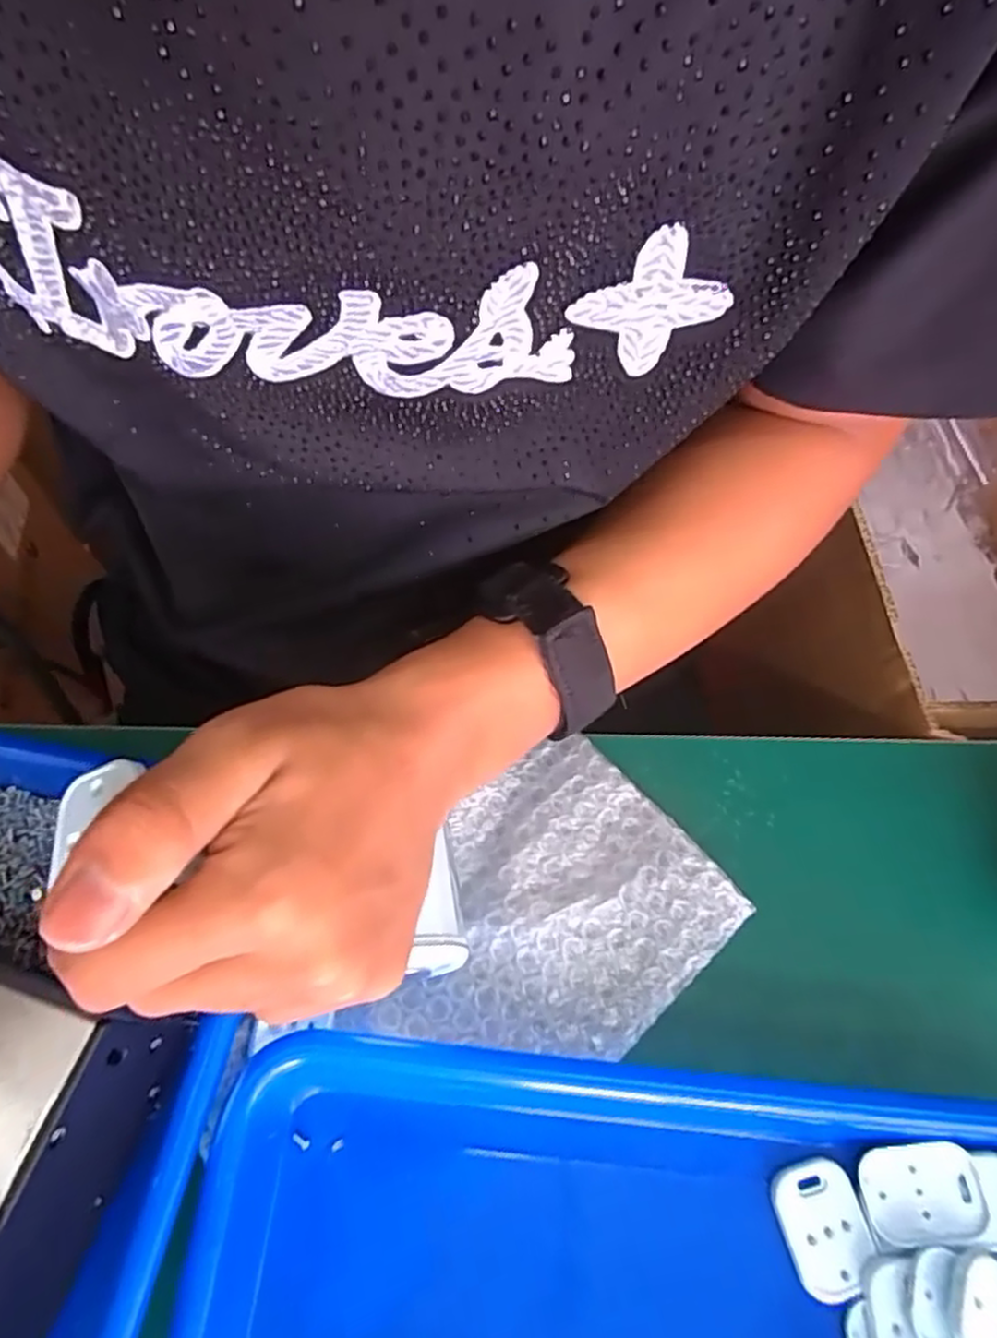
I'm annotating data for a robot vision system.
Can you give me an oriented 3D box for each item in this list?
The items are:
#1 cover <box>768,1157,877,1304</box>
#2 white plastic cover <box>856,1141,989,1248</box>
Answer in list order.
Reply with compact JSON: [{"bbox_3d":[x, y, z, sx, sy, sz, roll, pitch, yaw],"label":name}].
[{"bbox_3d":[0.116,0.200,0.263,0.028,0.004,0.041,-9,64,-8],"label":"cover"},{"bbox_3d":[0.151,0.187,0.263,0.038,0.006,0.029,-13,65,10],"label":"white plastic cover"}]

